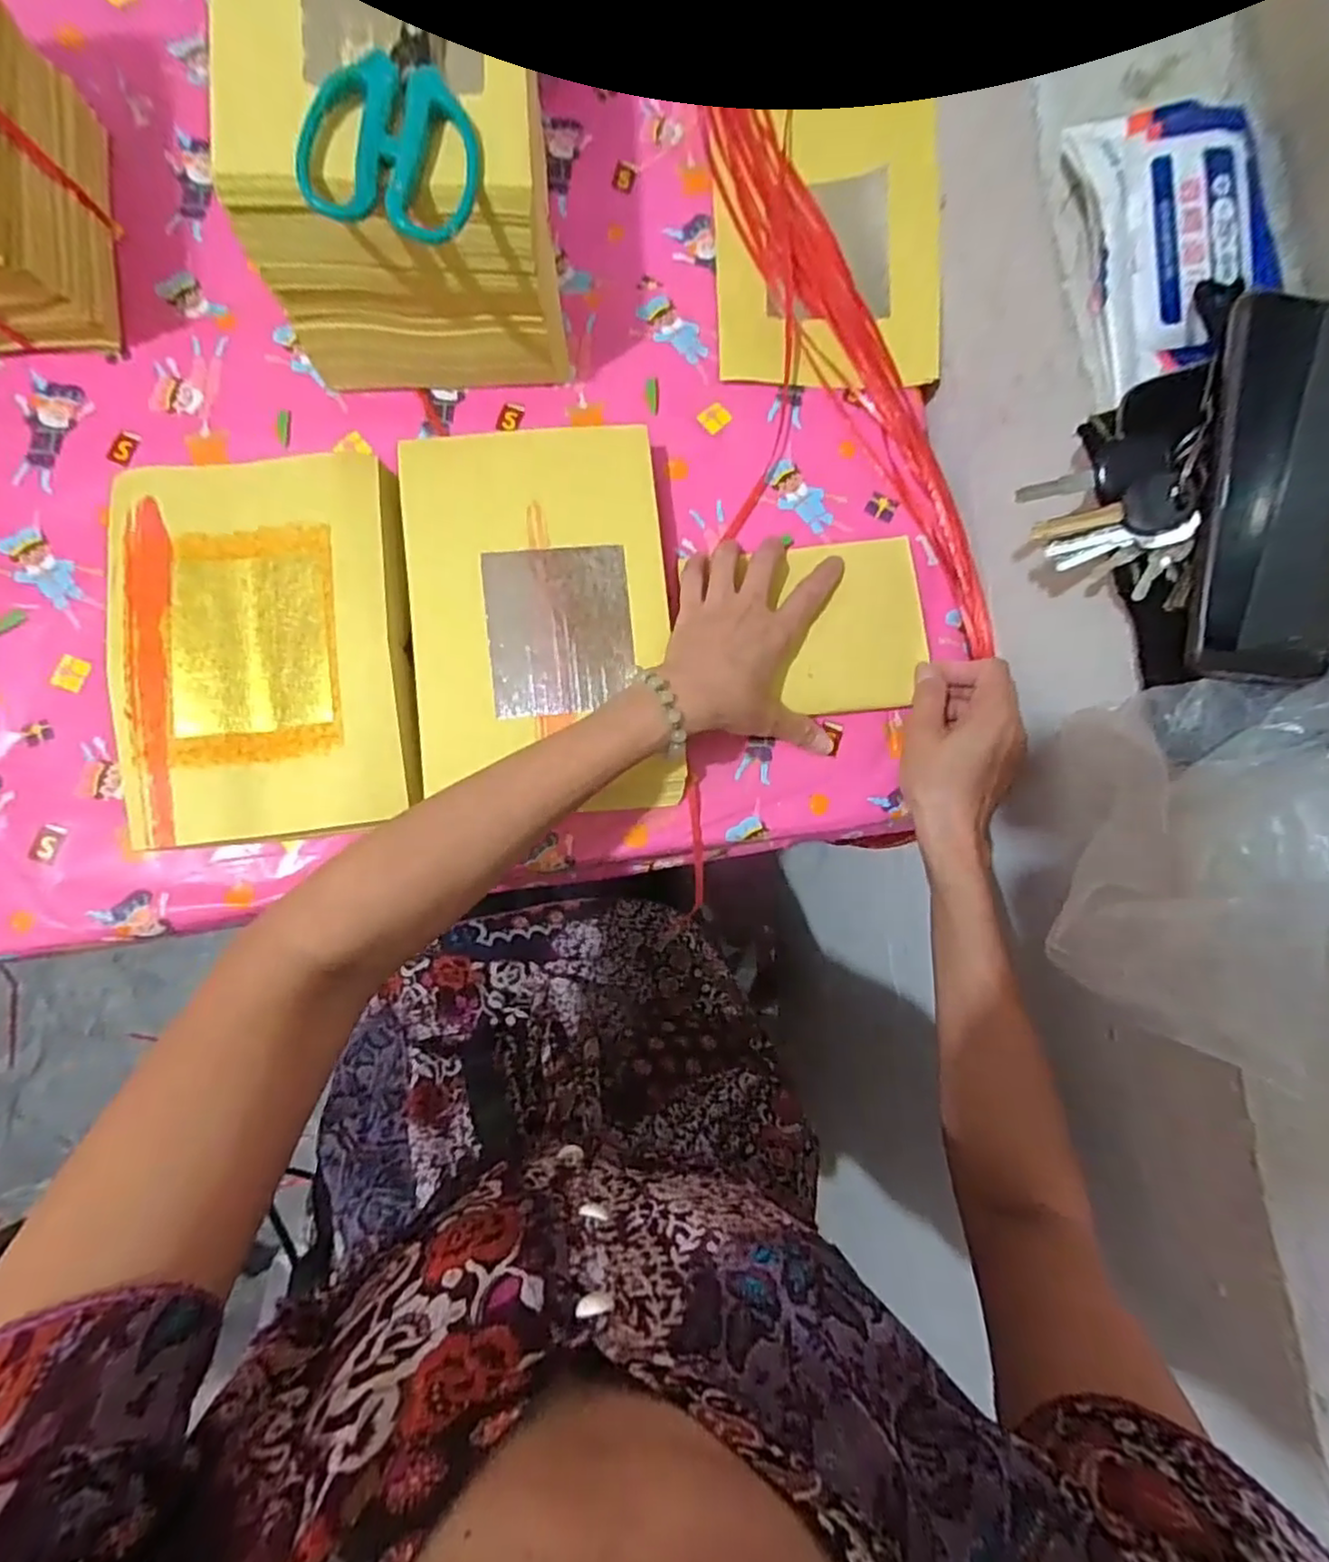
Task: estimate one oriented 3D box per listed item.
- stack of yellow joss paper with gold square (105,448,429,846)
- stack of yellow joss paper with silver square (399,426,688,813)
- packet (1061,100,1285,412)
[{"bbox_3d":[-0.241,-0.080,0.417,0.164,0.041,0.225,-5,85,-7],"label":"stack of yellow joss paper with gold square"},{"bbox_3d":[-0.078,-0.104,0.437,0.159,0.024,0.245,-5,85,-7],"label":"stack of yellow joss paper with silver square"},{"bbox_3d":[0.269,-0.284,0.351,0.094,0.033,0.145,-10,86,-7],"label":"packet"}]

